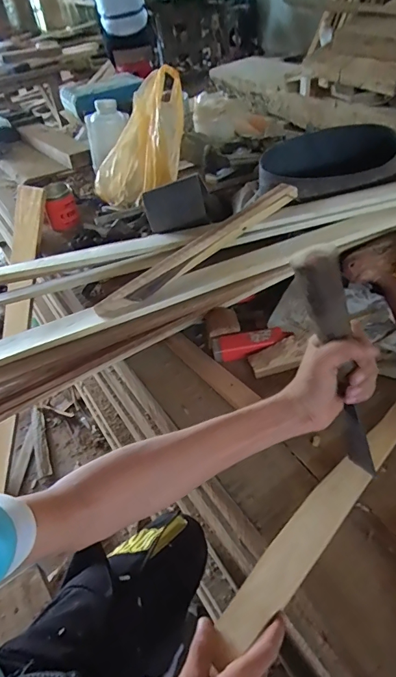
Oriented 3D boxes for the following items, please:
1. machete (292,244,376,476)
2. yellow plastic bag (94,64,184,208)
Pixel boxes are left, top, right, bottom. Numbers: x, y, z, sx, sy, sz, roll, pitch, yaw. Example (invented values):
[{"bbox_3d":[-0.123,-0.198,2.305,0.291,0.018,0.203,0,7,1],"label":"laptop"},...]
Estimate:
[{"bbox_3d":[0.136,0.036,0.387,0.030,0.275,0.025,-2,41,30],"label":"machete"},{"bbox_3d":[-0.144,-0.460,0.971,0.241,0.222,0.197,-9,43,-1],"label":"yellow plastic bag"}]

